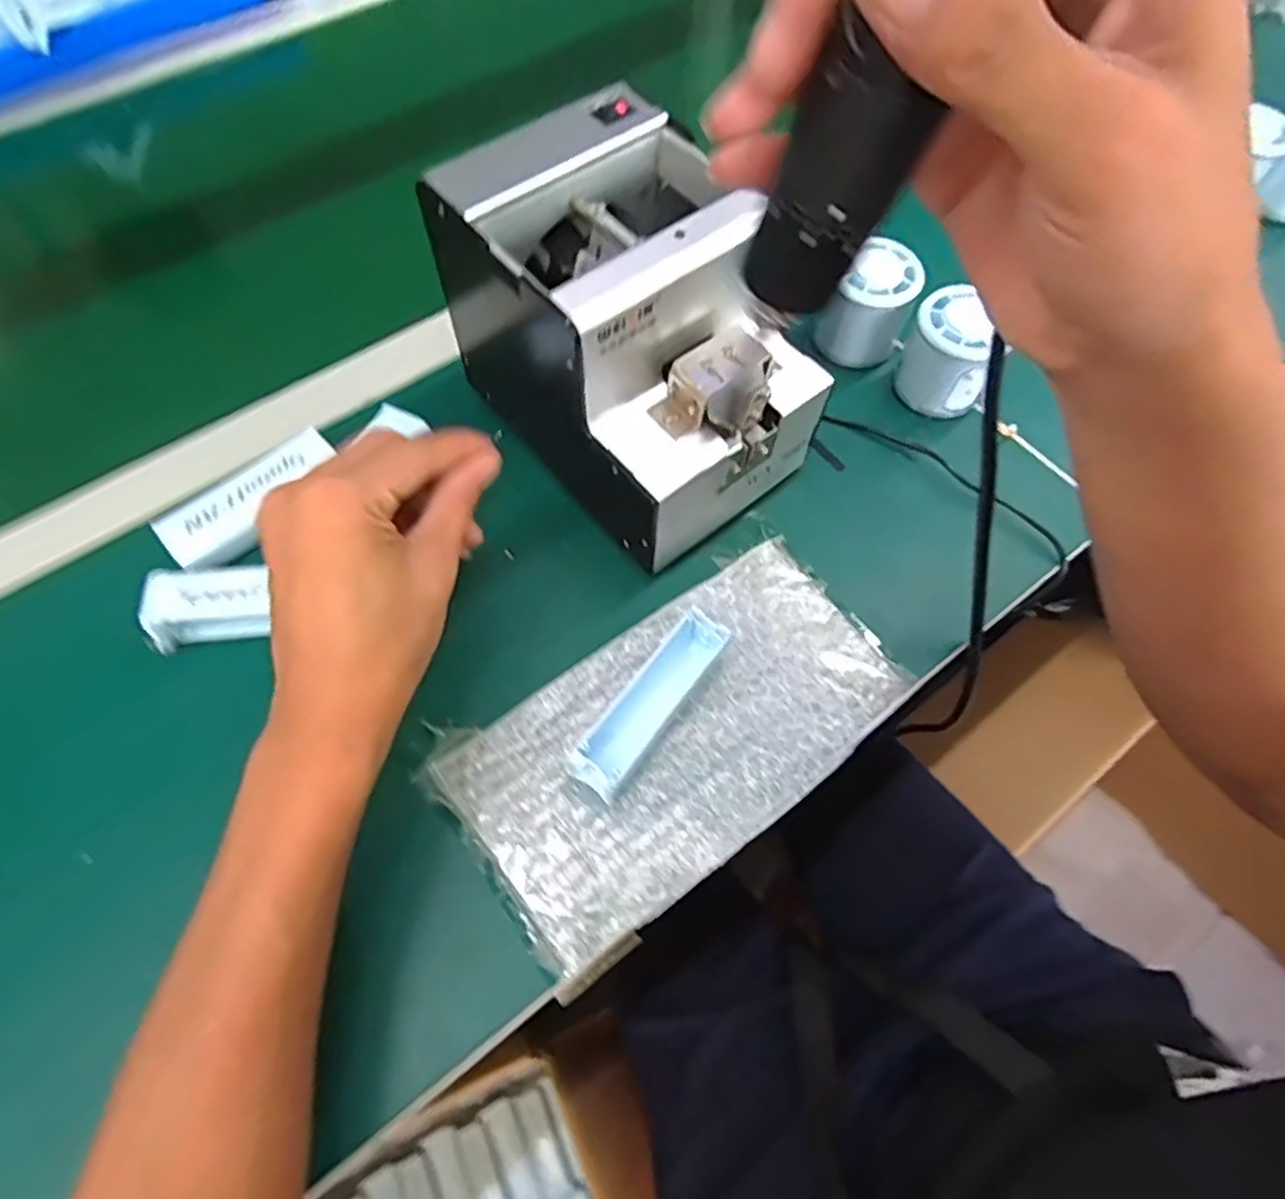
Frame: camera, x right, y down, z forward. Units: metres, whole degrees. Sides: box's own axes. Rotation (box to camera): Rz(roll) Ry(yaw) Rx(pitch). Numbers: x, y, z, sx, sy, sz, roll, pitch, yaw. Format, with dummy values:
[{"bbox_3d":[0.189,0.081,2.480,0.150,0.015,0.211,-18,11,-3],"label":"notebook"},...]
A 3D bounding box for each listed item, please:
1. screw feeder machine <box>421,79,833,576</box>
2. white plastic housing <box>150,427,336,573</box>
[{"bbox_3d":[-0.006,-0.140,0.383,0.130,0.149,0.189,-39,70,-18],"label":"screw feeder machine"},{"bbox_3d":[-0.217,-0.056,0.397,0.099,0.012,0.042,-38,70,-17],"label":"white plastic housing"}]

